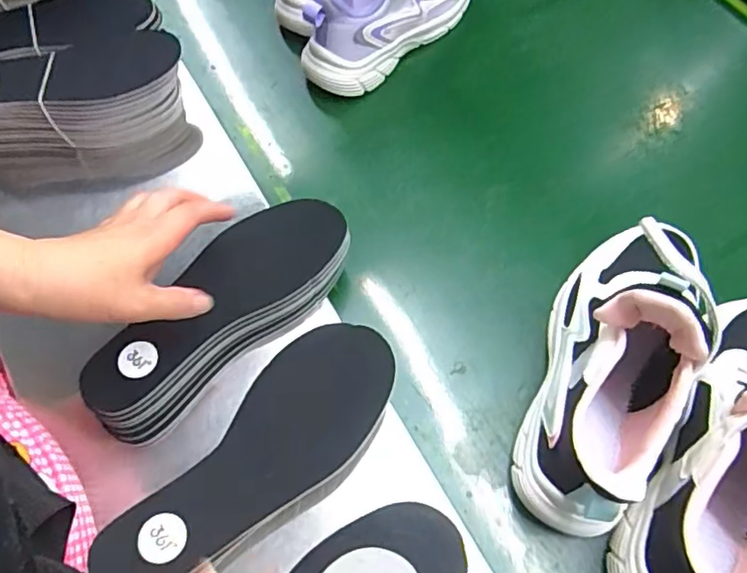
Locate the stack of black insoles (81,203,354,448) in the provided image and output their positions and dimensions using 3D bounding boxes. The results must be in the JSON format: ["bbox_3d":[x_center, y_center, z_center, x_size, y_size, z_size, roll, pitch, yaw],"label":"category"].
[{"bbox_3d":[-0.114,0.015,0.437,0.081,0.034,0.219,40,73,20],"label":"stack of black insoles"}]

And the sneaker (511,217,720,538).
[{"bbox_3d":[0.164,0.042,0.387,0.076,0.146,0.226,18,66,10],"label":"sneaker"}]

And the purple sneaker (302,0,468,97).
[{"bbox_3d":[0.019,-0.300,0.569,0.082,0.150,0.224,41,72,19],"label":"purple sneaker"}]

